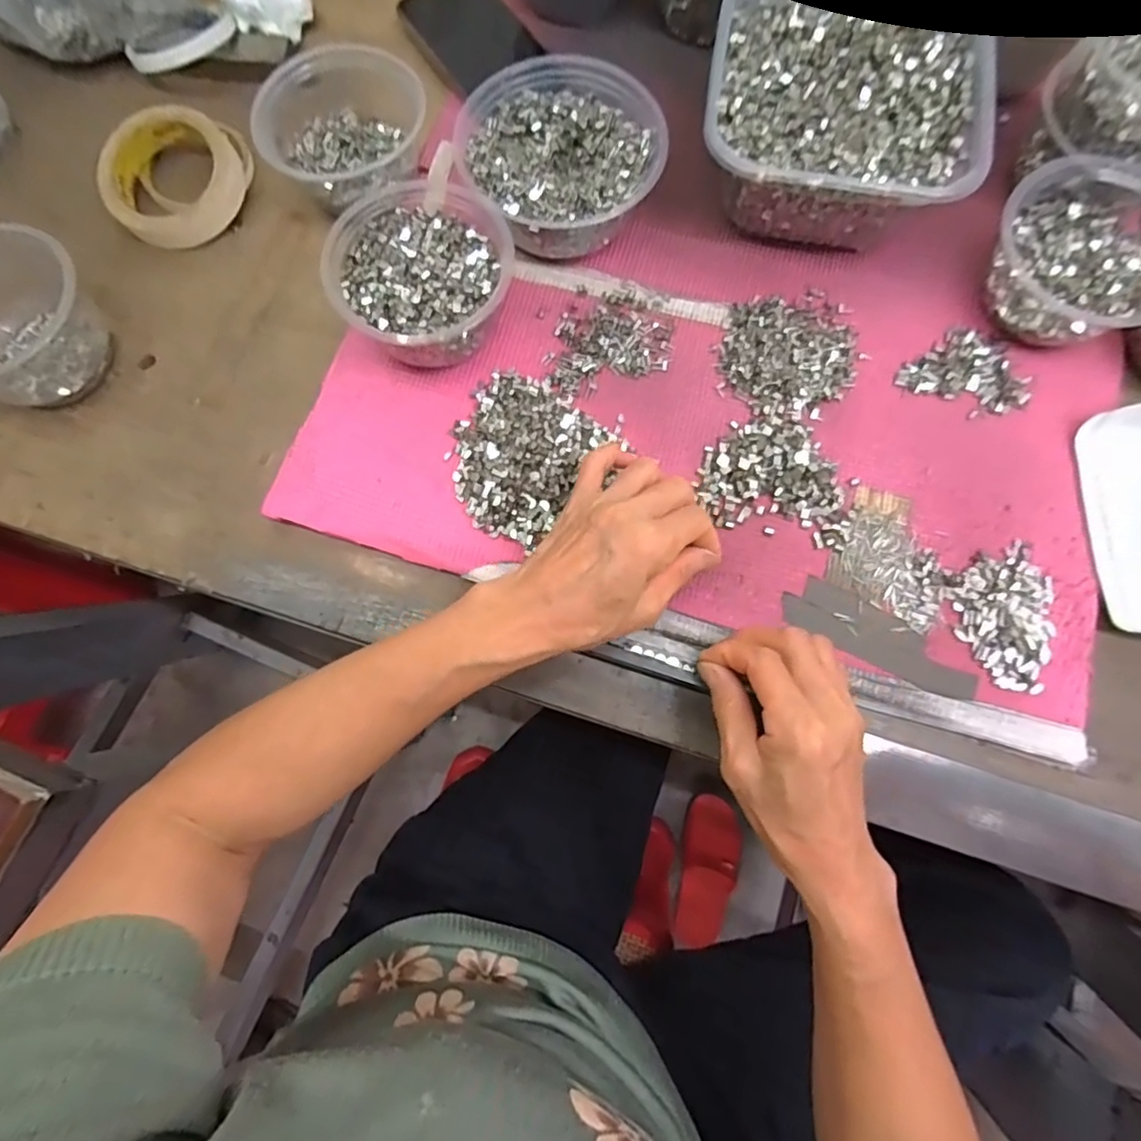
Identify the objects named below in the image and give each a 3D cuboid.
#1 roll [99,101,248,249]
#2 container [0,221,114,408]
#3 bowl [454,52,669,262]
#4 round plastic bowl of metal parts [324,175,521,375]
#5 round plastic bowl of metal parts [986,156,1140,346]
[{"bbox_3d":[-0.298,-0.294,0.448,0.096,0.032,0.096,0,78,1],"label":"roll"},{"bbox_3d":[-0.374,-0.166,0.400,0.108,0.065,0.108,0,78,1],"label":"container"},{"bbox_3d":[-0.007,-0.284,0.418,0.129,0.059,0.130,0,78,1],"label":"bowl"},{"bbox_3d":[-0.096,-0.190,0.398,0.119,0.059,0.113,35,81,8],"label":"round plastic bowl of metal parts"},{"bbox_3d":[0.334,-0.204,0.394,0.111,0.059,0.105,0,78,1],"label":"round plastic bowl of metal parts"}]

